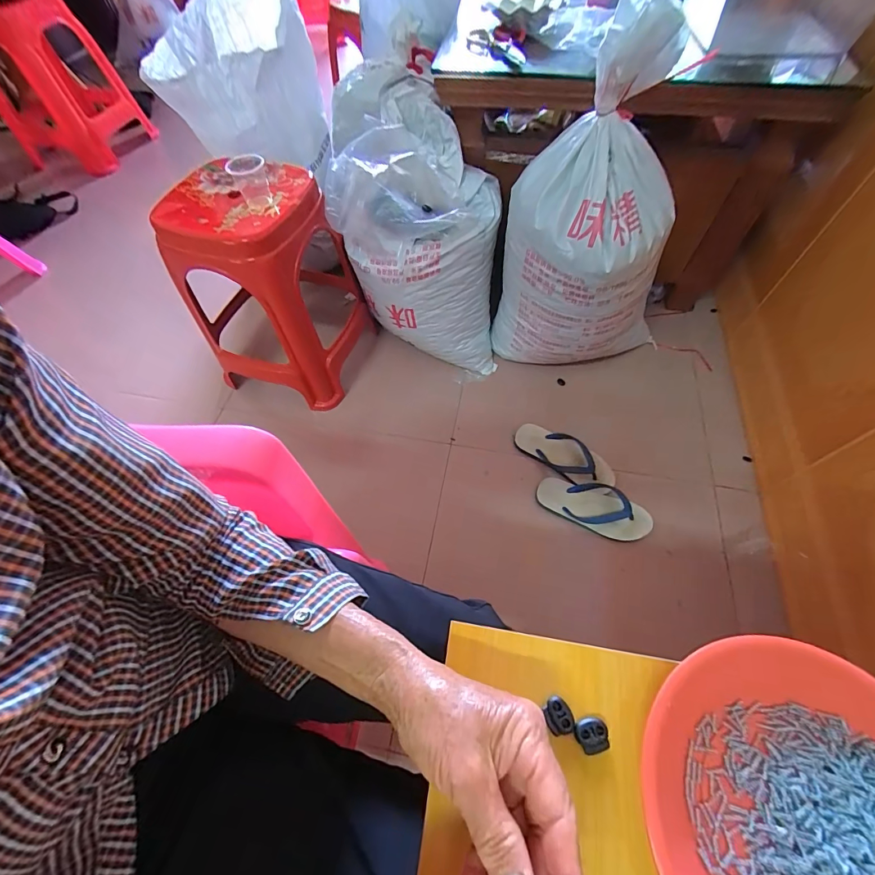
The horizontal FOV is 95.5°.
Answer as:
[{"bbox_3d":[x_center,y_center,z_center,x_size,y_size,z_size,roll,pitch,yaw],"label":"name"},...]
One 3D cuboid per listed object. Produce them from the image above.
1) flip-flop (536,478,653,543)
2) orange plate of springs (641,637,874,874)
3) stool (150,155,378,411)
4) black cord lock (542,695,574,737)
[{"bbox_3d":[0.336,0.153,0.861,0.239,0.043,0.103,15,61,11],"label":"flip-flop"},{"bbox_3d":[0.221,0.229,0.234,0.184,0.024,0.185,-1,60,1],"label":"orange plate of springs"},{"bbox_3d":[-0.363,-0.356,0.924,0.307,0.433,0.363,13,61,9],"label":"stool"},{"bbox_3d":[0.083,0.193,0.275,0.018,0.007,0.022,-18,61,-8],"label":"black cord lock"}]

